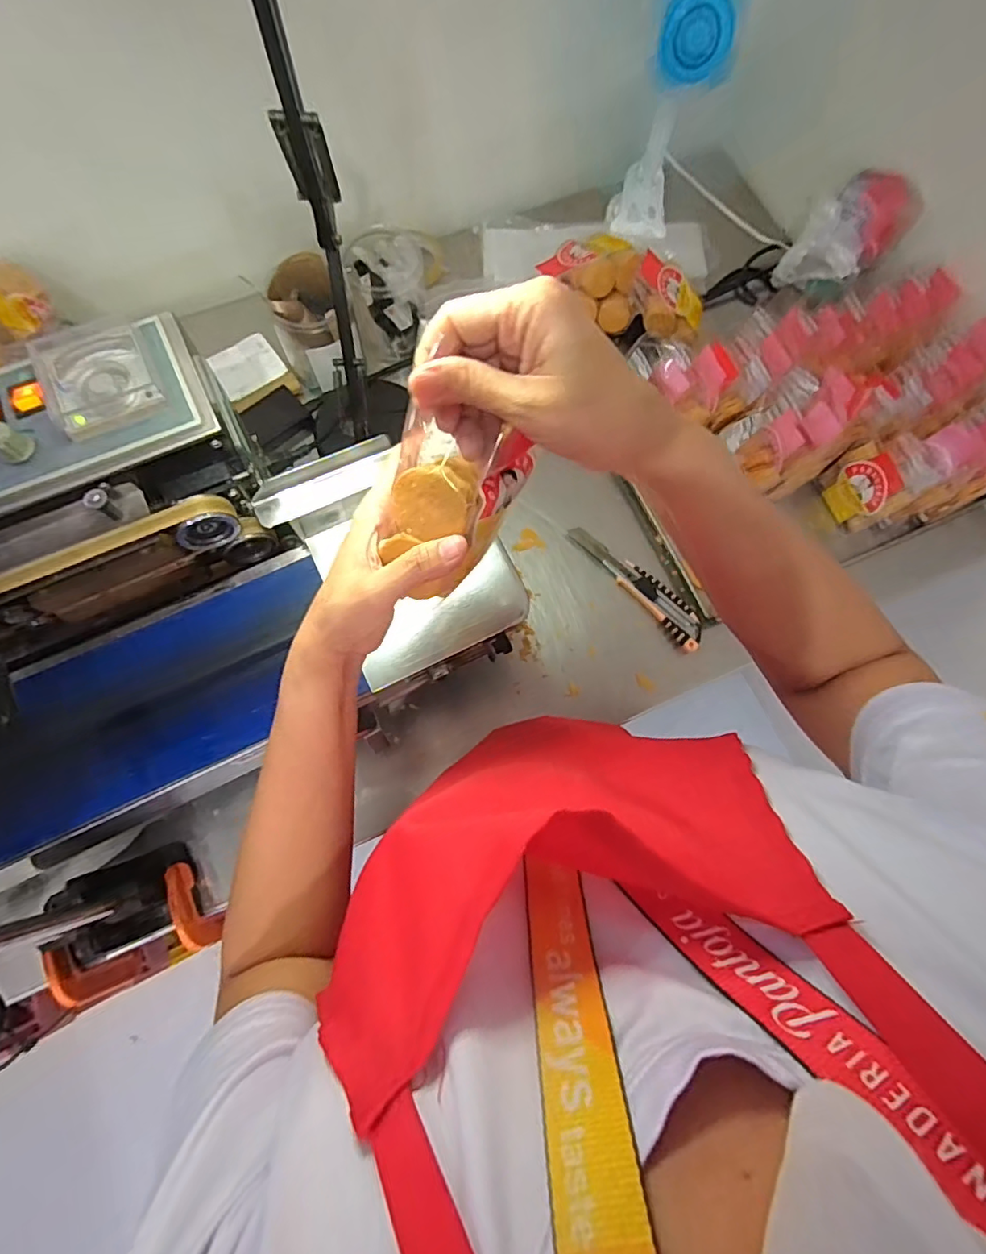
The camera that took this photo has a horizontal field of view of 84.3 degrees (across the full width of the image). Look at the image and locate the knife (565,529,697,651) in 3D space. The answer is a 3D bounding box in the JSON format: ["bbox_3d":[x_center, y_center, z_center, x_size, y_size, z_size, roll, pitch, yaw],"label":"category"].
[{"bbox_3d":[0.173,-0.055,0.646,0.032,0.020,0.197,-39,78,-12],"label":"knife"}]

